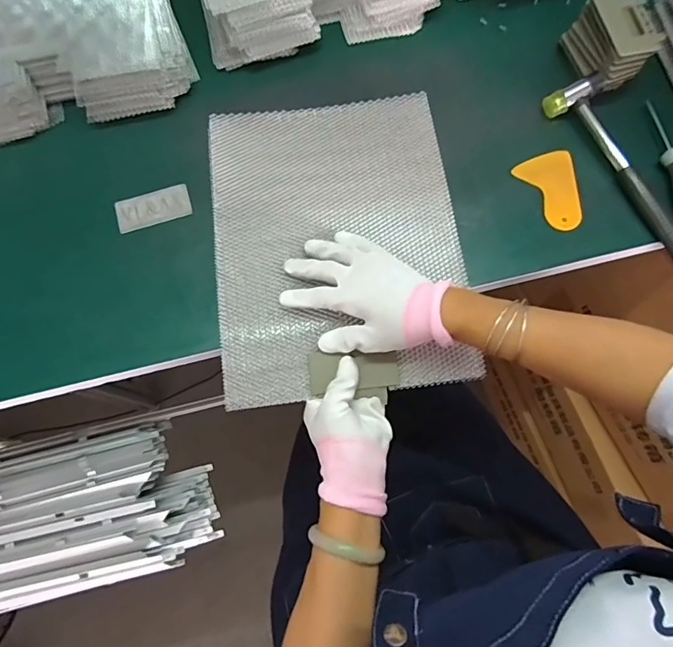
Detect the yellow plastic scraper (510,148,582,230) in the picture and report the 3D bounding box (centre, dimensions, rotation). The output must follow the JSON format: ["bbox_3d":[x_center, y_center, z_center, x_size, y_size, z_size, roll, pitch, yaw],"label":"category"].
[{"bbox_3d":[0.242,-0.146,0.493,0.062,0.007,0.088,-26,77,-5],"label":"yellow plastic scraper"}]

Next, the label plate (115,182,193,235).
[{"bbox_3d":[-0.199,-0.126,0.495,0.079,0.004,0.041,-18,74,-5],"label":"label plate"}]

